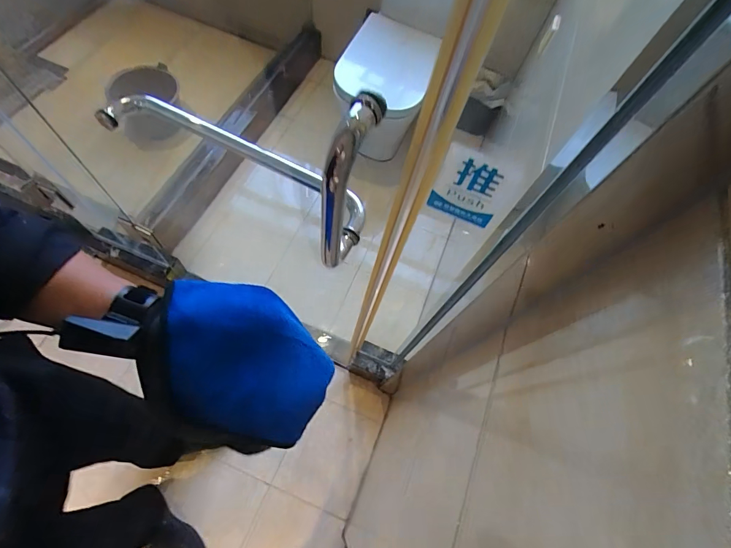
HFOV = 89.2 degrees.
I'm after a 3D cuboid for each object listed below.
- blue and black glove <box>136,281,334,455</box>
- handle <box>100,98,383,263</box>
[{"bbox_3d":[-0.139,0.103,0.413,0.190,0.048,0.178,9,78,-16],"label":"blue and black glove"},{"bbox_3d":[-0.177,-0.195,0.457,0.429,0.238,0.105,33,66,8],"label":"handle"}]

